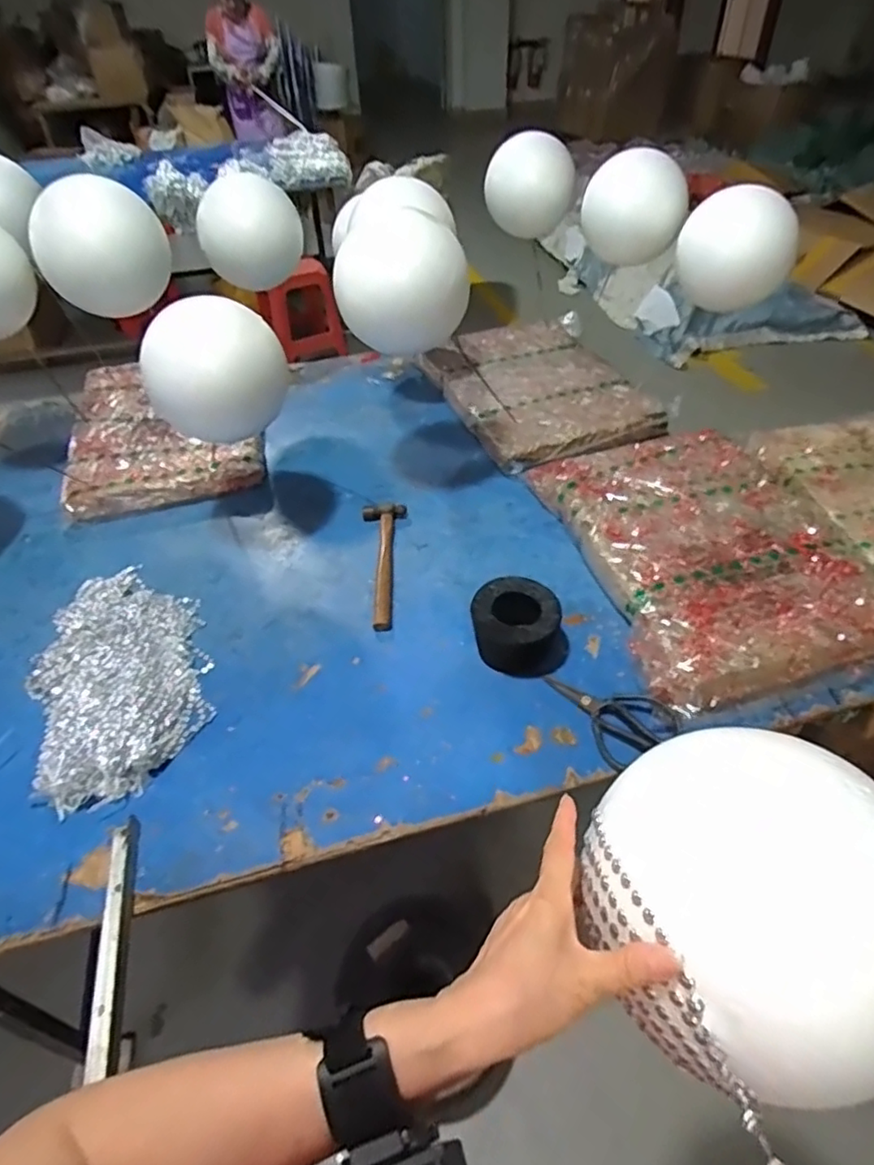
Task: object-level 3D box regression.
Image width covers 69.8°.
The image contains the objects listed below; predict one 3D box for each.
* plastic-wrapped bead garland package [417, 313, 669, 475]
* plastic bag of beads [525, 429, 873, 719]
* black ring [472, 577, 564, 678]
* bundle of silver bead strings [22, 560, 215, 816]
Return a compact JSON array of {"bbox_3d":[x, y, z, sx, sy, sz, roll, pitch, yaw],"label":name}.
[{"bbox_3d":[0.213,-0.424,1.353,0.371,0.066,0.565,-15,44,-13],"label":"plastic-wrapped bead garland package"},{"bbox_3d":[0.428,-0.058,0.948,0.427,0.062,0.533,-9,43,-7],"label":"plastic bag of beads"},{"bbox_3d":[0.106,0.057,0.838,0.110,0.082,0.104,-1,43,1],"label":"black ring"},{"bbox_3d":[-0.431,0.112,0.850,0.212,0.032,0.392,-18,45,-16],"label":"bundle of silver bead strings"}]

